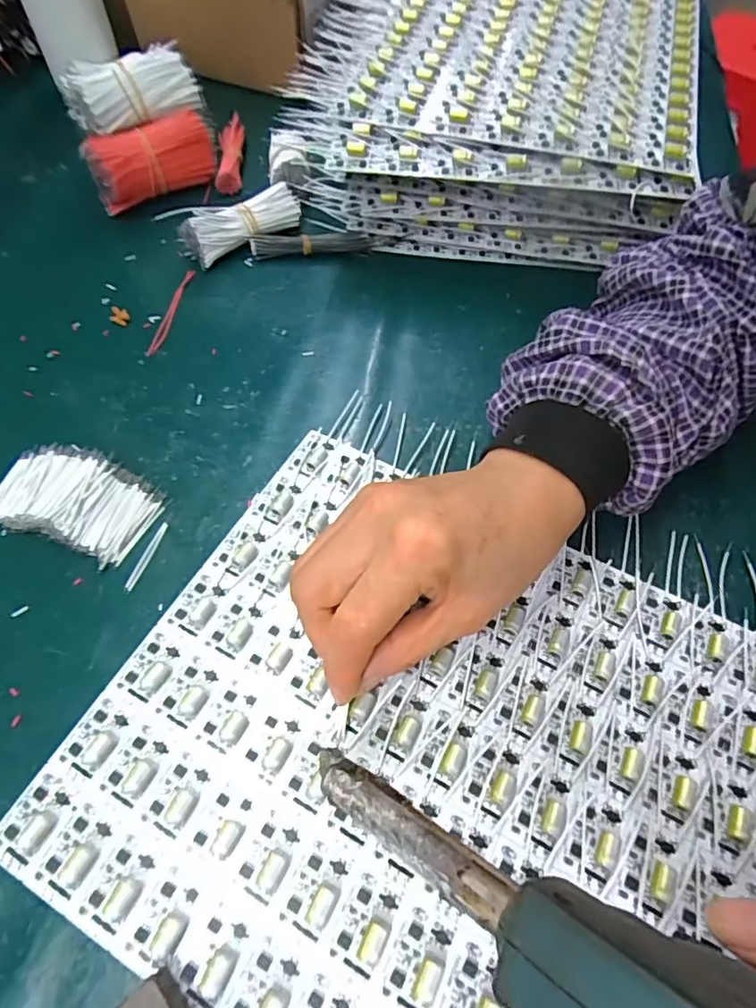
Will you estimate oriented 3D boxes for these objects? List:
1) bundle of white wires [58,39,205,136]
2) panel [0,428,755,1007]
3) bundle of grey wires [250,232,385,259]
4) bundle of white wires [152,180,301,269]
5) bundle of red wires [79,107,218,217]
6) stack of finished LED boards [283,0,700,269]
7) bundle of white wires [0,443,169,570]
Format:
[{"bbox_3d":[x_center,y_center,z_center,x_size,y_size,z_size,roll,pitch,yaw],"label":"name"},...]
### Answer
[{"bbox_3d":[-0.183,-0.310,0.414,0.097,0.044,0.040,-29,65,-19],"label":"bundle of white wires"},{"bbox_3d":[0.027,0.105,0.236,0.287,0.009,0.238,26,62,13],"label":"panel"},{"bbox_3d":[-0.047,-0.199,0.417,0.099,0.016,0.014,-2,59,-3],"label":"bundle of grey wires"},{"bbox_3d":[-0.107,-0.213,0.407,0.096,0.033,0.038,-34,66,-20],"label":"bundle of white wires"},{"bbox_3d":[-0.178,-0.274,0.434,0.097,0.045,0.033,-29,64,-17],"label":"bundle of red wires"},{"bbox_3d":[0.098,-0.336,0.455,0.301,0.093,0.314,11,60,5],"label":"stack of finished LED boards"},{"bbox_3d":[-0.164,-0.004,0.292,0.089,0.015,0.054,20,61,10],"label":"bundle of white wires"}]

